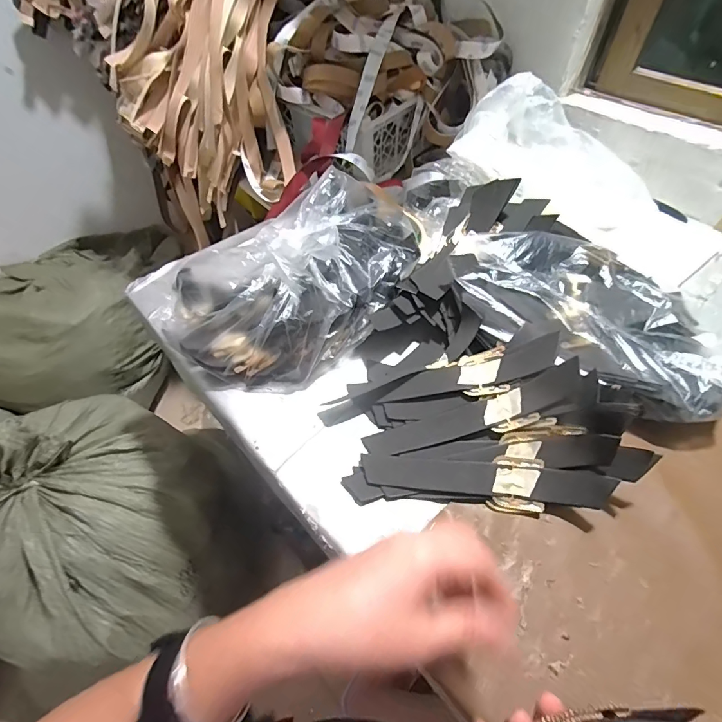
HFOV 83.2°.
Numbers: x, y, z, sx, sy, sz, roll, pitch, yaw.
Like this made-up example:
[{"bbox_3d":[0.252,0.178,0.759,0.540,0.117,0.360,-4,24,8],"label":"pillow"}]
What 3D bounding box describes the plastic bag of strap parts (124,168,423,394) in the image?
[{"bbox_3d":[-0.075,-0.102,0.500,0.316,0.139,0.181,-31,57,-22],"label":"plastic bag of strap parts"}]

